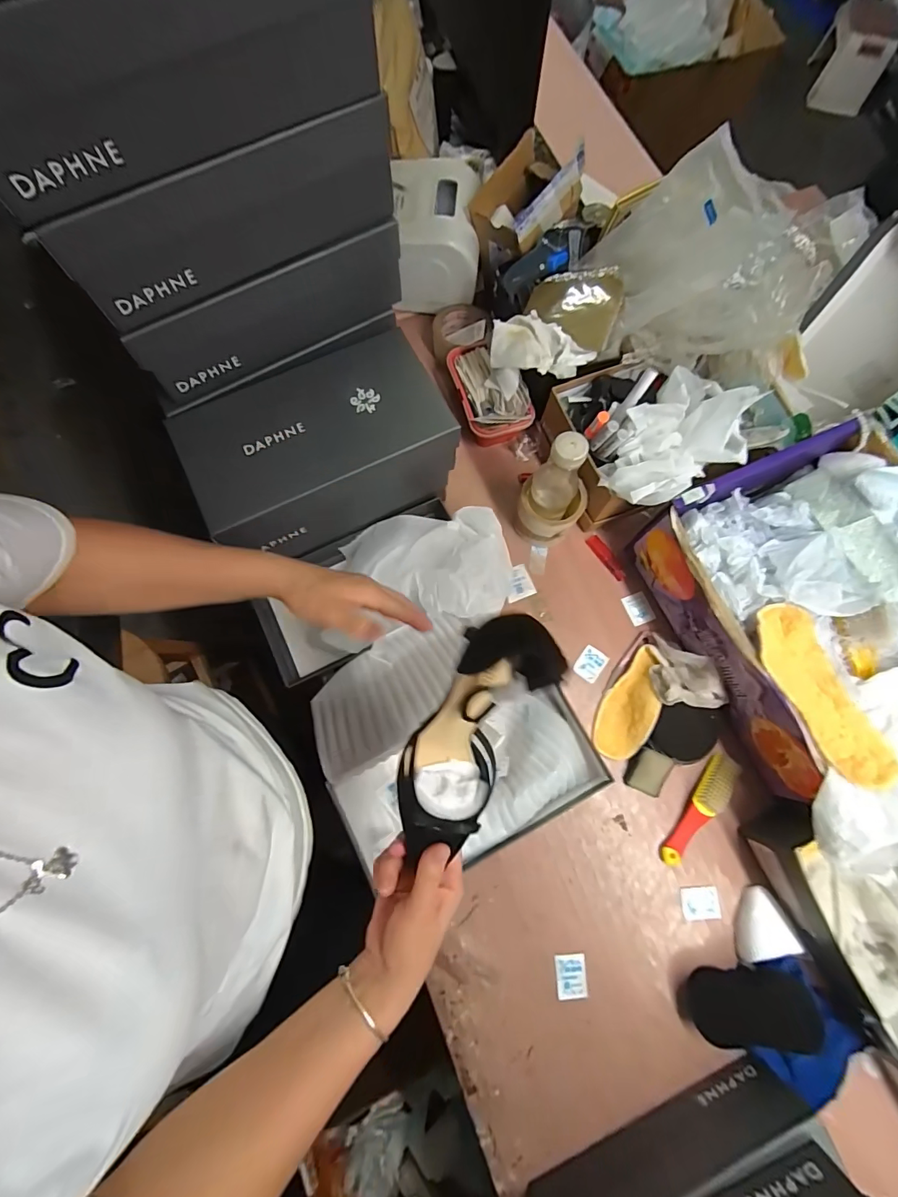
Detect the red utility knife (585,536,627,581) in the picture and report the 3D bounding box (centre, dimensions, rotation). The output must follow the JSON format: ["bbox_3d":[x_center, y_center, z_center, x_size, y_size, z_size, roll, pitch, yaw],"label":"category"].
[{"bbox_3d":[0.237,-0.061,0.679,0.018,0.013,0.079,-31,78,-8],"label":"red utility knife"}]

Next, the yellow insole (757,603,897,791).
[{"bbox_3d":[0.400,0.102,0.490,0.075,0.029,0.196,-15,76,-4],"label":"yellow insole"}]

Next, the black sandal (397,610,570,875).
[{"bbox_3d":[0.011,0.117,0.356,0.074,0.228,0.067,25,32,6],"label":"black sandal"}]

